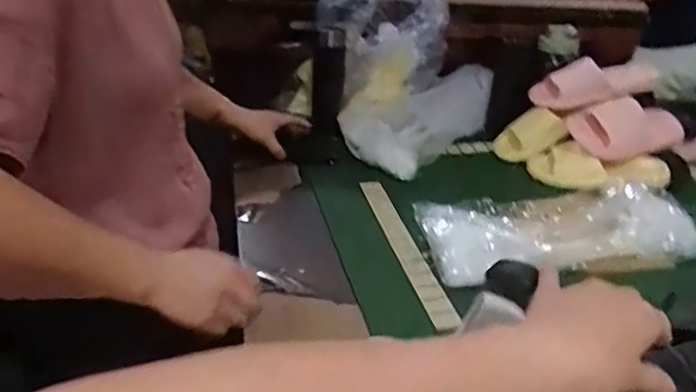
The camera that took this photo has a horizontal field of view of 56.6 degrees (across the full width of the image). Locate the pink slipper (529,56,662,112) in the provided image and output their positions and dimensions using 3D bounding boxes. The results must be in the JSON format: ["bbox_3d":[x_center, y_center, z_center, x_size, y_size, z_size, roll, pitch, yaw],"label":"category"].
[{"bbox_3d":[0.507,-0.238,1.287,0.273,0.074,0.115,-12,32,-2],"label":"pink slipper"}]

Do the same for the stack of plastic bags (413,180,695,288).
[{"bbox_3d":[0.334,0.045,1.018,0.452,0.031,0.231,-2,31,-12],"label":"stack of plastic bags"}]

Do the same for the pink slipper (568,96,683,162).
[{"bbox_3d":[0.533,-0.128,1.245,0.196,0.053,0.121,-20,71,-8],"label":"pink slipper"}]

